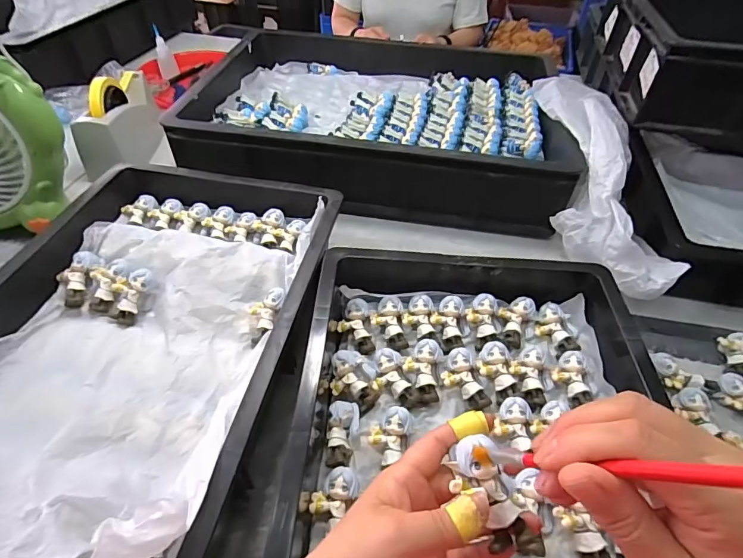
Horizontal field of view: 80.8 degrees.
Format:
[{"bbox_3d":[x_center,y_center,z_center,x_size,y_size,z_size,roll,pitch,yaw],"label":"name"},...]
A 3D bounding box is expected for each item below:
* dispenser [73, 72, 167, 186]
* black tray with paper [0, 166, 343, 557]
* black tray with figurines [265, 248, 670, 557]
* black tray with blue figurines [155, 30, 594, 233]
[{"bbox_3d":[-0.427,-0.279,0.745,0.073,0.115,0.194,-1,46,-4],"label":"dispenser"},{"bbox_3d":[-0.236,0.044,0.432,0.324,0.083,0.471,8,46,5],"label":"black tray with paper"},{"bbox_3d":[0.091,0.151,0.350,0.306,0.067,0.462,4,46,1],"label":"black tray with figurines"},{"bbox_3d":[0.014,-0.269,0.754,0.578,0.118,0.405,8,46,5],"label":"black tray with blue figurines"}]

